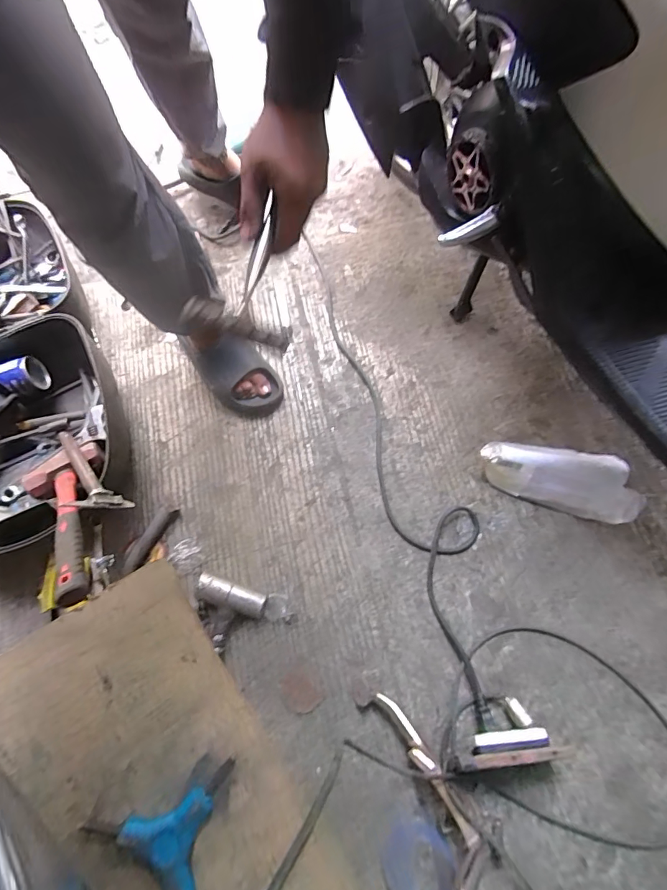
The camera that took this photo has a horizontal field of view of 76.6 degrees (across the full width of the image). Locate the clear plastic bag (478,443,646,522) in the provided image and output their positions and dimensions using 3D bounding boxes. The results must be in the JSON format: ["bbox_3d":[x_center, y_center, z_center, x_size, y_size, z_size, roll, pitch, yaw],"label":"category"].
[{"bbox_3d":[0.405,0.056,0.767,0.274,0.073,0.108,16,71,7],"label":"clear plastic bag"}]

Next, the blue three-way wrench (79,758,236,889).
[{"bbox_3d":[-0.115,0.257,0.264,0.087,0.014,0.099,2,72,3],"label":"blue three-way wrench"}]

